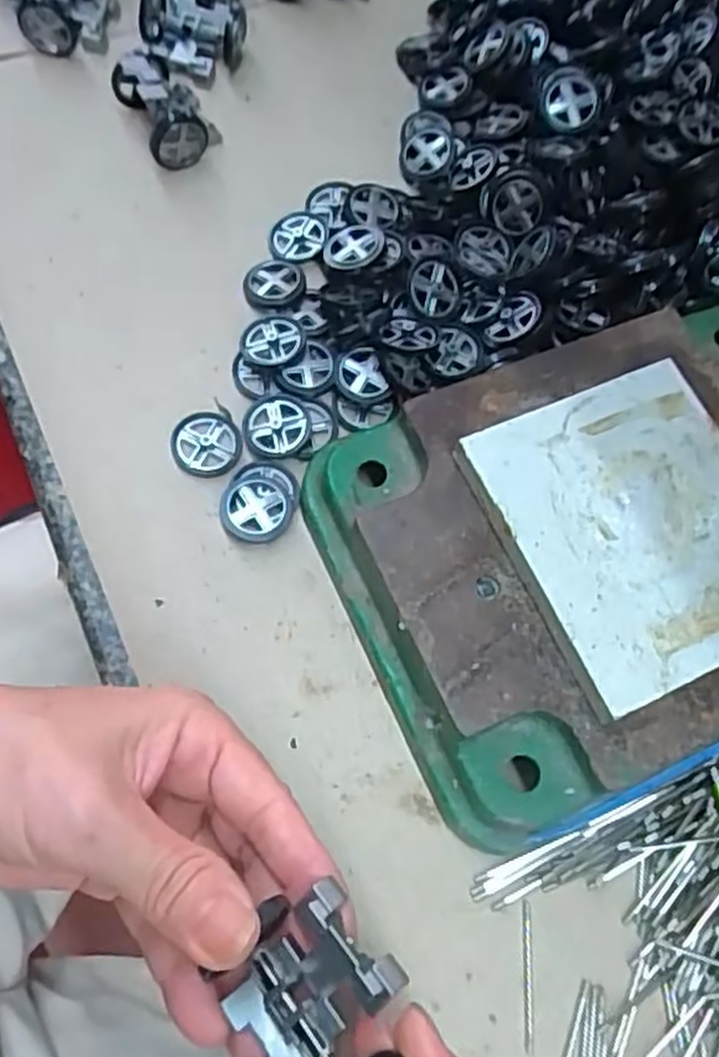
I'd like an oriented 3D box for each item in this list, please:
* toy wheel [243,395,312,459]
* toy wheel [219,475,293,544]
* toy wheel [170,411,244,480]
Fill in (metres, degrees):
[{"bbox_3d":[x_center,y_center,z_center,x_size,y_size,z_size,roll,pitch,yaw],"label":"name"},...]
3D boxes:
[{"bbox_3d":[-0.034,-0.042,0.322,0.027,0.005,0.027,2,69,-5],"label":"toy wheel"},{"bbox_3d":[-0.040,-0.007,0.309,0.028,0.007,0.027,2,69,-5],"label":"toy wheel"},{"bbox_3d":[-0.062,-0.034,0.319,0.027,0.004,0.027,2,69,-5],"label":"toy wheel"}]

